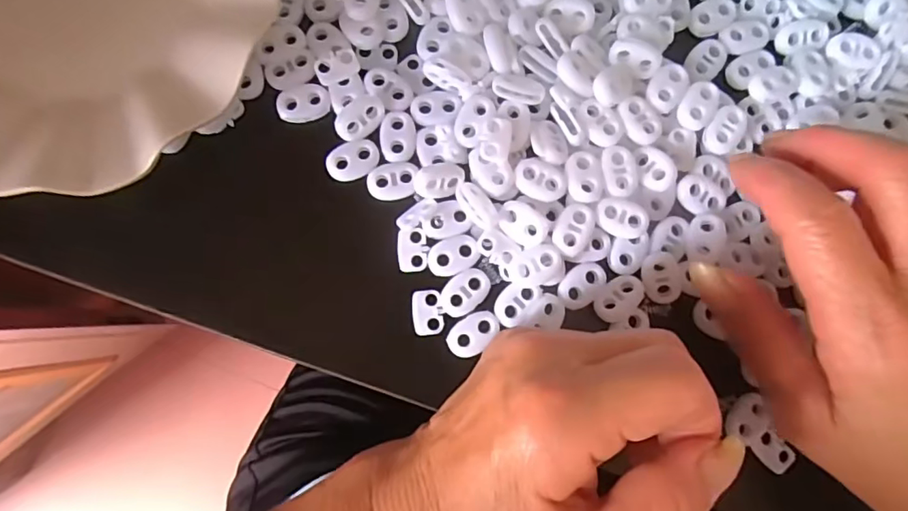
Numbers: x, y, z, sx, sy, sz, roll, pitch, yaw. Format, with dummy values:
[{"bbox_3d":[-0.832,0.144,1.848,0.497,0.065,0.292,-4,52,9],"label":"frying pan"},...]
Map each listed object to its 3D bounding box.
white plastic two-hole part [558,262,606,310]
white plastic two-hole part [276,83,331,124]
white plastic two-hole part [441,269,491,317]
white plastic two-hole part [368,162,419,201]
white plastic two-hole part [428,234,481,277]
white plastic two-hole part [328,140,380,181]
[{"bbox_3d":[0.054,0.012,0.232,0.015,0.004,0.023,41,83,2],"label":"white plastic two-hole part"},{"bbox_3d":[-0.064,-0.065,0.235,0.022,0.005,0.014,-17,85,-5],"label":"white plastic two-hole part"},{"bbox_3d":[0.005,0.015,0.228,0.023,0.004,0.015,-39,87,-7],"label":"white plastic two-hole part"},{"bbox_3d":[-0.026,-0.032,0.232,0.020,0.004,0.016,-2,84,-3],"label":"white plastic two-hole part"},{"bbox_3d":[0.000,0.000,0.230,0.022,0.004,0.014,-21,85,-5],"label":"white plastic two-hole part"},{"bbox_3d":[-0.043,-0.040,0.232,0.022,0.004,0.016,-19,85,-5],"label":"white plastic two-hole part"}]

